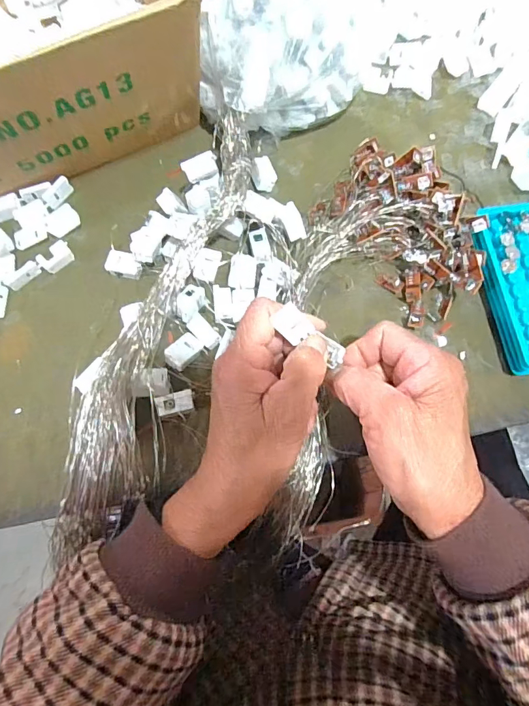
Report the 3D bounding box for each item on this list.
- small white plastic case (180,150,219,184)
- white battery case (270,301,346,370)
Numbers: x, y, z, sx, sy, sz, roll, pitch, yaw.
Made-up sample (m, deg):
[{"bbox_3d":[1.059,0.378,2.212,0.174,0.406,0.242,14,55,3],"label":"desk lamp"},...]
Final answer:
[{"bbox_3d":[-0.052,-0.148,0.344,0.027,0.011,0.018,-22,119,-4],"label":"small white plastic case"},{"bbox_3d":[0.028,-0.011,0.268,0.051,0.008,0.018,32,73,-22],"label":"white battery case"}]

